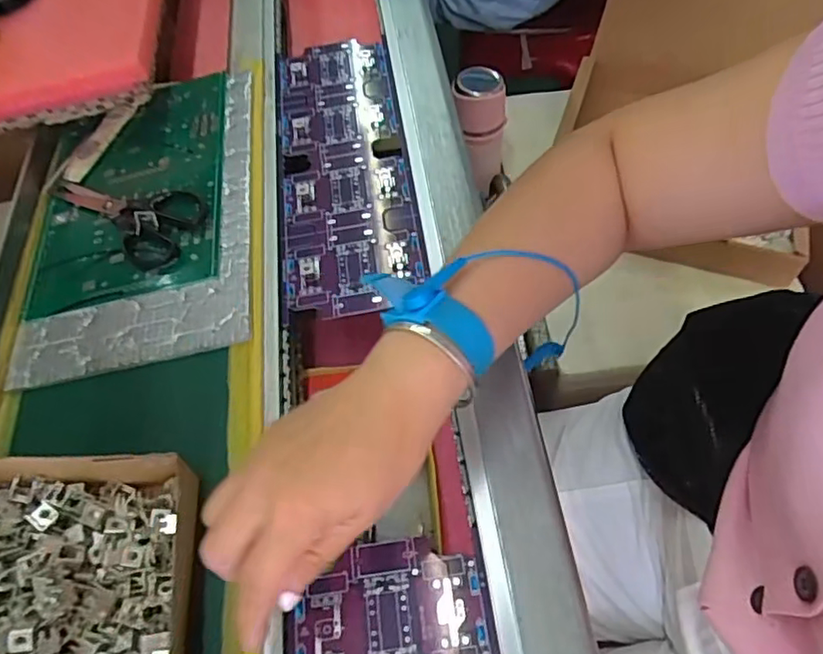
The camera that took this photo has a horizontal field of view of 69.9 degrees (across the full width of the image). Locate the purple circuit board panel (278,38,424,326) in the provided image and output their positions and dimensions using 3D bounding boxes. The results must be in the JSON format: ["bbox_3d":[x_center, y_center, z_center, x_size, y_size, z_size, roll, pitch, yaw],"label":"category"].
[{"bbox_3d":[-0.060,-0.144,0.506,0.105,0.013,0.311,-8,59,-3],"label":"purple circuit board panel"}]

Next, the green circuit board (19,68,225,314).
[{"bbox_3d":[-0.236,-0.122,0.497,0.156,0.007,0.234,-12,59,5],"label":"green circuit board"}]

